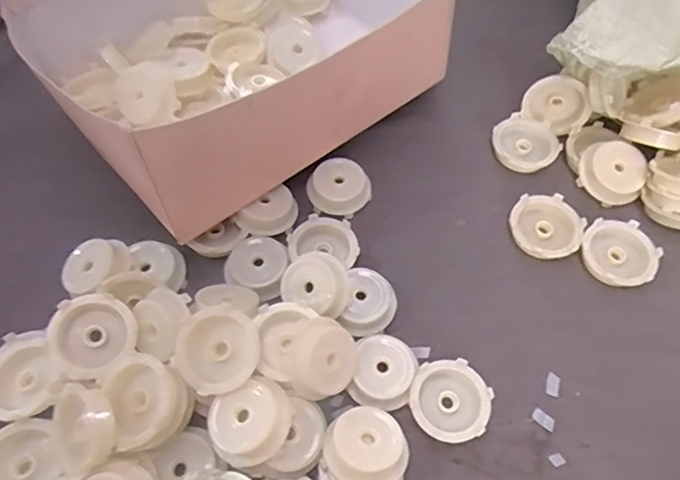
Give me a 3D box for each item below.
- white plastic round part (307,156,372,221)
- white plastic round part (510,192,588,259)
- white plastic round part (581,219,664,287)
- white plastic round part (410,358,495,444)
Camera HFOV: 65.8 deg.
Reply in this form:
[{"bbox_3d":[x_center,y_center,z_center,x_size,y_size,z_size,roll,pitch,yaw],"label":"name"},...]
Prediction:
[{"bbox_3d":[0.000,-0.045,0.447,0.049,0.020,0.045,0,60,-1],"label":"white plastic round part"},{"bbox_3d":[0.170,-0.009,0.437,0.056,0.020,0.060,0,60,-1],"label":"white plastic round part"},{"bbox_3d":[0.223,0.012,0.423,0.055,0.017,0.057,0,60,-1],"label":"white plastic round part"},{"bbox_3d":[0.076,0.112,0.365,0.052,0.018,0.053,0,60,-1],"label":"white plastic round part"}]

